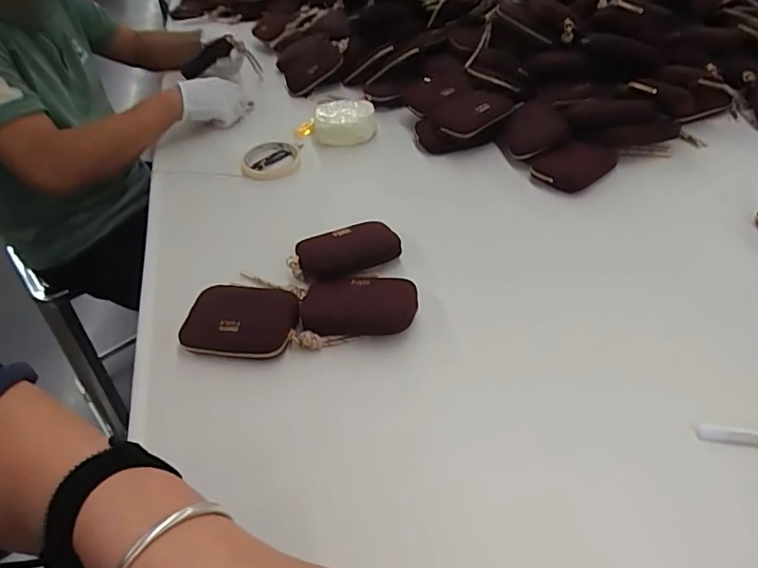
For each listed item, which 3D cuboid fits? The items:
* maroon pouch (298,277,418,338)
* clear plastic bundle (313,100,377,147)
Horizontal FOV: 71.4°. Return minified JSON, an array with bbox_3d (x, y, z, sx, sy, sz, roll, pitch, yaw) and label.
[{"bbox_3d":[-0.021,0.028,0.554,0.119,0.025,0.077,-4,42,2],"label":"maroon pouch"},{"bbox_3d":[-0.057,-0.267,0.858,0.099,0.035,0.096,-6,42,-1],"label":"clear plastic bundle"}]

